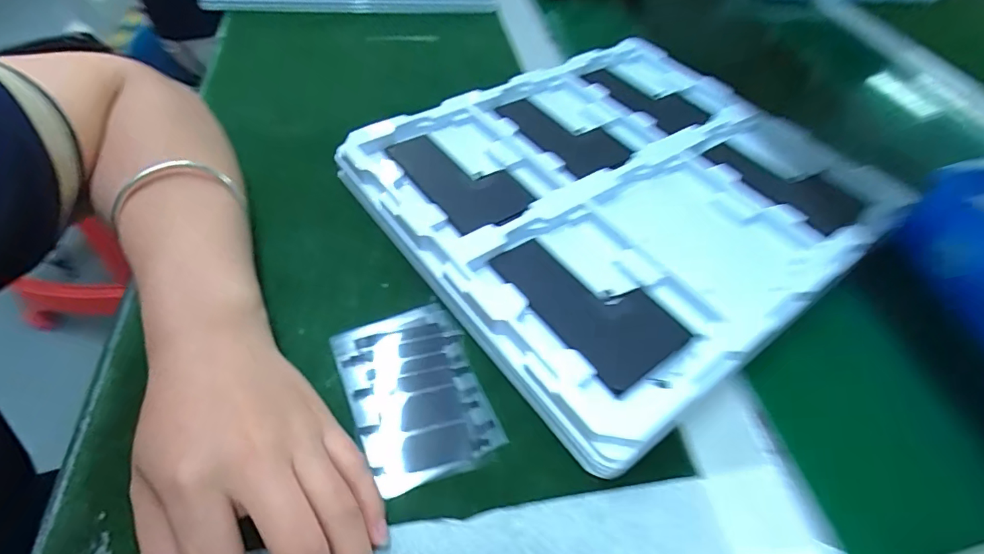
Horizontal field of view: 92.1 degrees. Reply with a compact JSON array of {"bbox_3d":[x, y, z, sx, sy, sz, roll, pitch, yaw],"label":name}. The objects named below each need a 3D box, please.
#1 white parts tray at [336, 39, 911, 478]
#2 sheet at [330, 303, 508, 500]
[{"bbox_3d":[0.095,-0.073,0.350,0.323,0.027,0.286,-29,59,-25],"label":"white parts tray"},{"bbox_3d":[-0.042,0.061,0.255,0.068,0.004,0.095,-17,56,-18],"label":"sheet"}]

